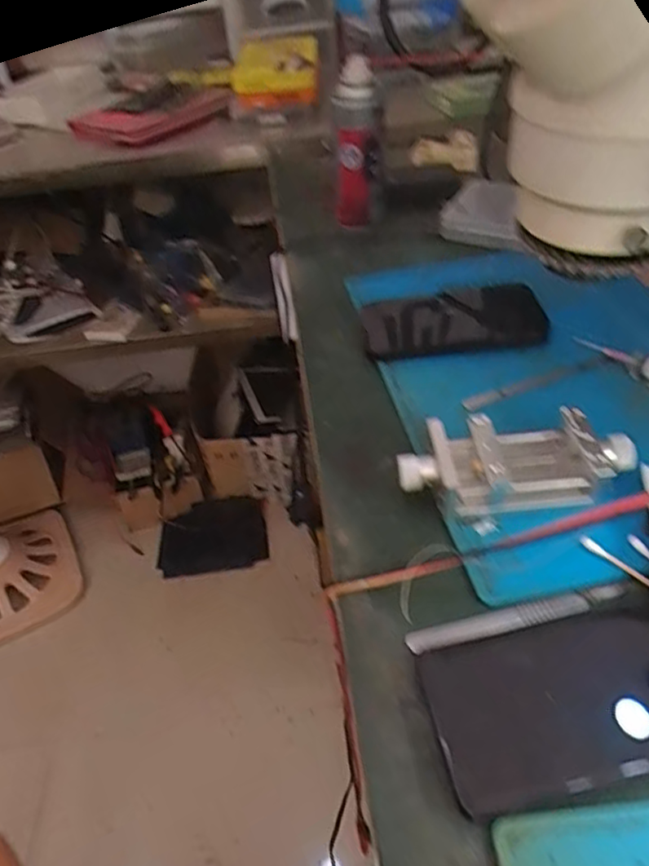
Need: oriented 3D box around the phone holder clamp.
[{"bbox_3d":[0.115,0.018,0.373,0.136,0.031,0.053,-5,44,2],"label":"phone holder clamp"}]

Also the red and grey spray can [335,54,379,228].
[{"bbox_3d":[0.031,-0.281,0.606,0.041,0.148,0.029,-10,44,-3],"label":"red and grey spray can"}]

